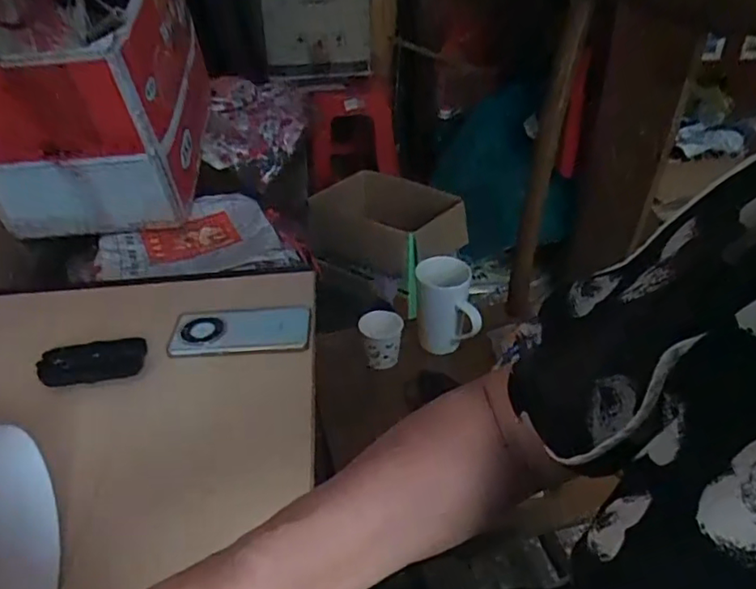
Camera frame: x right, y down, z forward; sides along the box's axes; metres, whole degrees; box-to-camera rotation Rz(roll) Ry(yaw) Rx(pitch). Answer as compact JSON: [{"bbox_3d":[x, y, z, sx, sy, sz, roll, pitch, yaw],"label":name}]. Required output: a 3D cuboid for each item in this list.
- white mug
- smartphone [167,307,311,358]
[{"bbox_3d":[0.109,0.016,0.955,0.090,0.118,0.095,-5,35,-6],"label":"white mug"},{"bbox_3d":[-0.167,0.041,0.728,0.165,0.014,0.078,-6,38,-1],"label":"smartphone"}]

